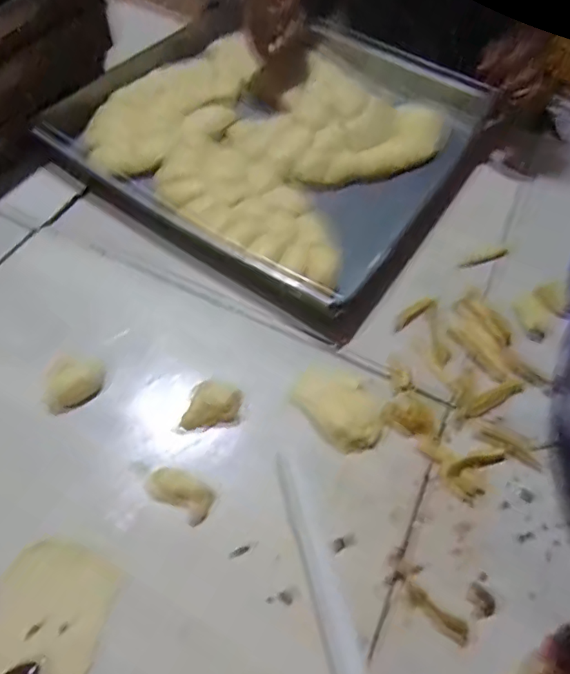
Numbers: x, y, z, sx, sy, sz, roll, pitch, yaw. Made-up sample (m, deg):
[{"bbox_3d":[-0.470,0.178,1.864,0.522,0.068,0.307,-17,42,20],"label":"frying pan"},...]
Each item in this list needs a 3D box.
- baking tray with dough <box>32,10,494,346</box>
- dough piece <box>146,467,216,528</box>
[{"bbox_3d":[-0.010,-0.278,0.682,0.461,0.053,0.464,31,61,14],"label":"baking tray with dough"},{"bbox_3d":[-0.089,0.133,0.438,0.057,0.009,0.032,29,60,13],"label":"dough piece"}]

